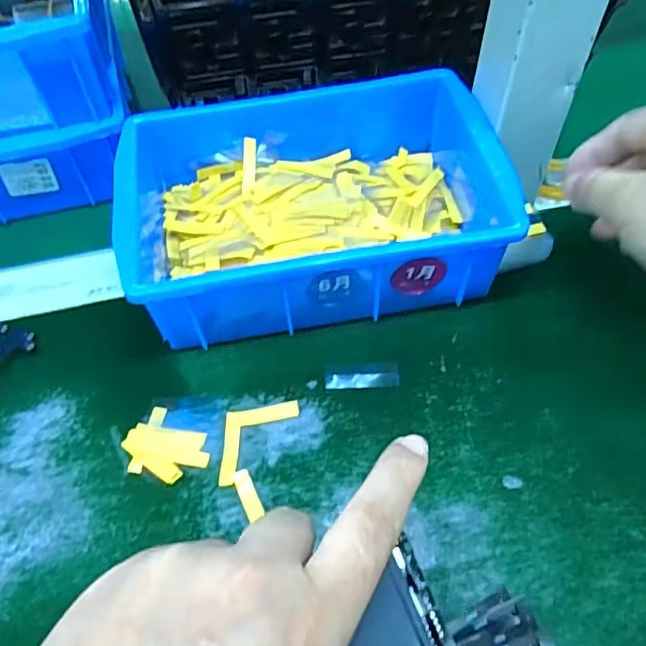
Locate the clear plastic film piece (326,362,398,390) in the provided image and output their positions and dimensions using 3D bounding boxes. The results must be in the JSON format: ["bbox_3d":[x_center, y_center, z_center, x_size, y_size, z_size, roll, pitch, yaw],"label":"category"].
[{"bbox_3d":[0.021,0.027,0.305,0.038,0.004,0.015,-2,54,1],"label":"clear plastic film piece"}]

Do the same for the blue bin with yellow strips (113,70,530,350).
[{"bbox_3d":[-0.006,-0.065,0.333,0.196,0.069,0.131,-8,54,-4],"label":"blue bin with yellow strips"}]

